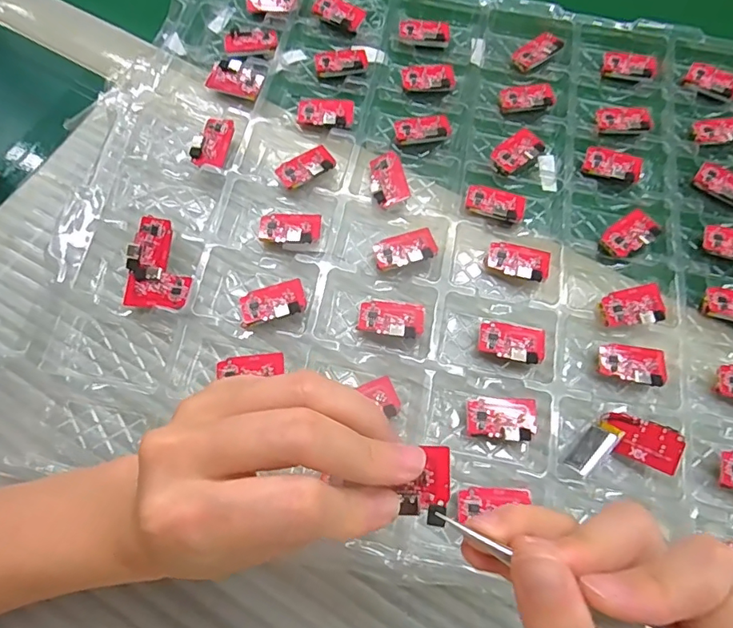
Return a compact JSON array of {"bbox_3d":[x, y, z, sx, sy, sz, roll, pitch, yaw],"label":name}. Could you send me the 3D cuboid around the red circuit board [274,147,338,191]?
[{"bbox_3d":[-0.037,-0.091,0.301,0.035,0.006,0.020,-29,67,-6],"label":"red circuit board"}]

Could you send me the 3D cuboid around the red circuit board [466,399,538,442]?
[{"bbox_3d":[0.070,0.055,0.257,0.035,0.011,0.020,4,70,-1],"label":"red circuit board"}]

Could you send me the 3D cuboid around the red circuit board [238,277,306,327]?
[{"bbox_3d":[-0.052,-0.006,0.272,0.036,0.004,0.021,-16,64,-2],"label":"red circuit board"}]

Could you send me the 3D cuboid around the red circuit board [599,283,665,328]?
[{"bbox_3d":[0.150,-0.004,0.279,0.035,0.008,0.022,-5,71,-4],"label":"red circuit board"}]

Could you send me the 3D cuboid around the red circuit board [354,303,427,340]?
[{"bbox_3d":[0.014,0.003,0.273,0.035,0.012,0.021,11,71,2],"label":"red circuit board"}]

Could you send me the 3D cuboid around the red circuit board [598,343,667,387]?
[{"bbox_3d":[0.144,0.027,0.266,0.034,0.004,0.021,9,61,8],"label":"red circuit board"}]

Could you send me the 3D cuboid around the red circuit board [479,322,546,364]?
[{"bbox_3d":[0.080,0.015,0.267,0.035,0.004,0.021,9,65,7],"label":"red circuit board"}]

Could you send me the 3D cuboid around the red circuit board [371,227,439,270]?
[{"bbox_3d":[0.022,-0.038,0.285,0.036,0.005,0.022,-13,56,-1],"label":"red circuit board"}]

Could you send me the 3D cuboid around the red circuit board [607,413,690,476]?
[{"bbox_3d":[0.142,0.065,0.250,0.034,0.004,0.021,18,87,31],"label":"red circuit board"}]

